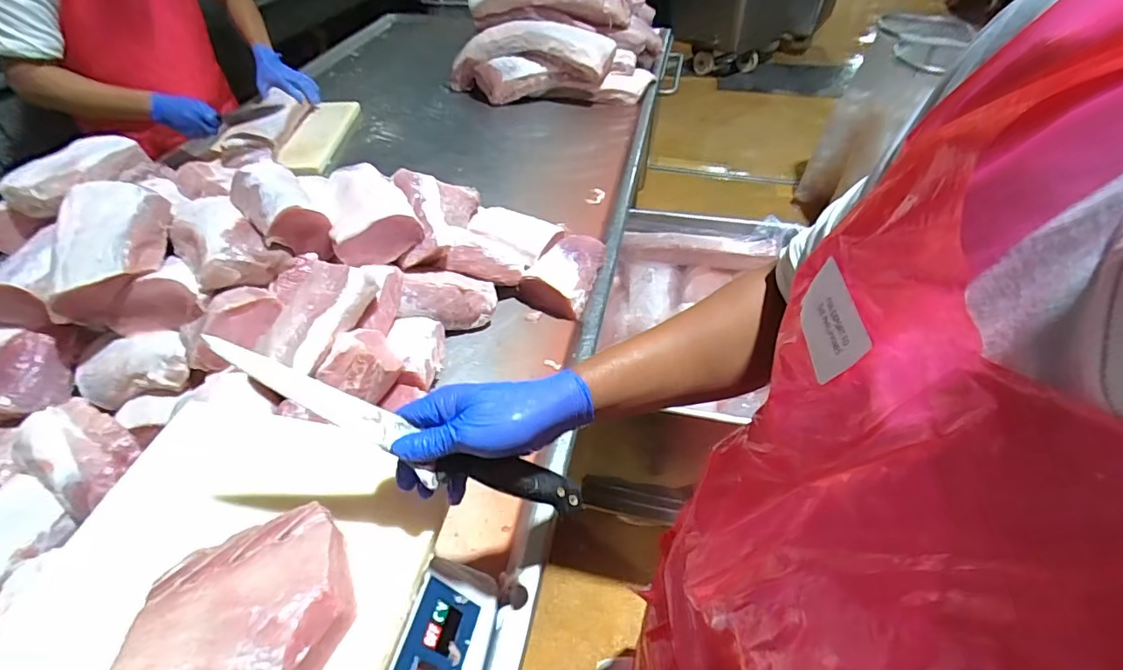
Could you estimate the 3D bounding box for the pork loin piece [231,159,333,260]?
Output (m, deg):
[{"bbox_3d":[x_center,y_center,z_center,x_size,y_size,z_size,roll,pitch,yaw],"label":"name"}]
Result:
[{"bbox_3d":[-0.409,-0.182,0.754,0.096,0.093,0.152,-31,53,-27],"label":"pork loin piece"}]

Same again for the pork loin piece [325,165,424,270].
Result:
[{"bbox_3d":[-0.290,-0.194,0.788,0.119,0.072,0.190,-15,47,-14],"label":"pork loin piece"}]

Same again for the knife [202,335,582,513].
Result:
[{"bbox_3d":[-0.115,0.078,0.403,0.298,0.018,0.028,27,43,-17],"label":"knife"}]

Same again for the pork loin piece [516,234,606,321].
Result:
[{"bbox_3d":[0.008,-0.113,0.921,0.119,0.074,0.149,20,49,19],"label":"pork loin piece"}]

